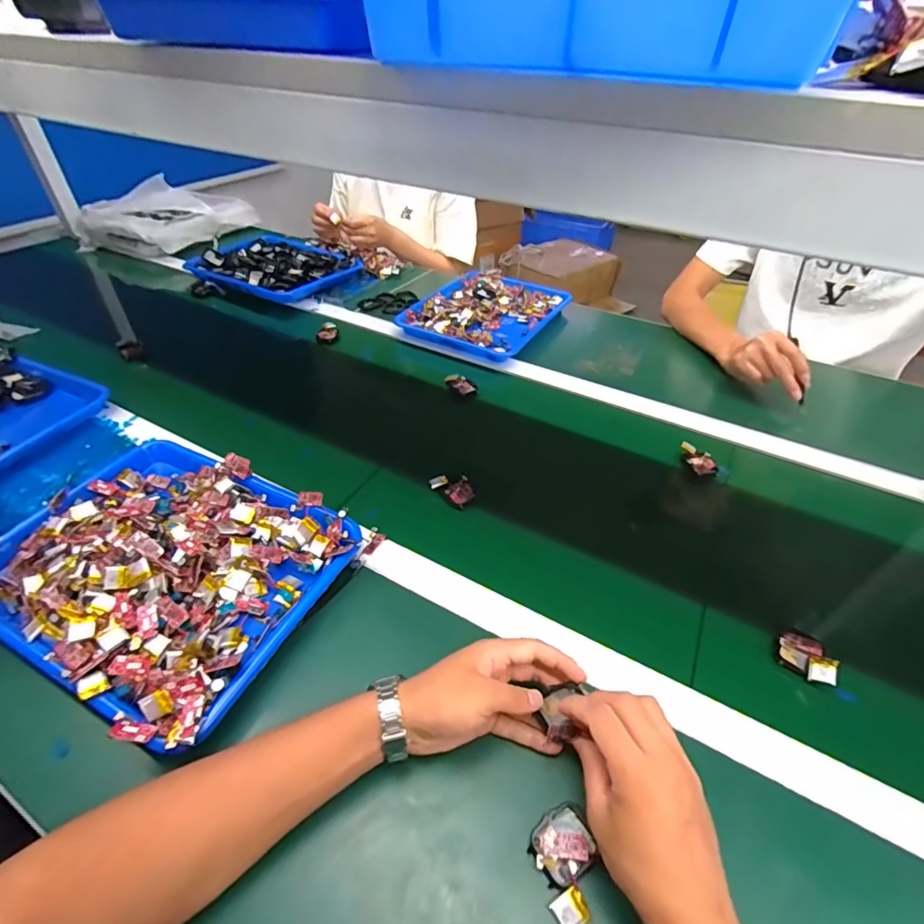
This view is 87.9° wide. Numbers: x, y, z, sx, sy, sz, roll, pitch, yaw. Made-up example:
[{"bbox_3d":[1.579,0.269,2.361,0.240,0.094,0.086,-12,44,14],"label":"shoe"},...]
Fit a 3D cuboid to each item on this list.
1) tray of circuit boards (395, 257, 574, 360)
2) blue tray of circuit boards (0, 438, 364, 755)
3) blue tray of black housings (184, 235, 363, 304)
[{"bbox_3d":[0.059,-0.312,0.967,0.248,0.032,0.334,22,47,20],"label":"tray of circuit boards"},{"bbox_3d":[-0.300,0.093,0.486,0.330,0.057,0.257,21,46,19],"label":"blue tray of circuit boards"},{"bbox_3d":[-0.408,-0.452,1.074,0.341,0.050,0.272,21,46,20],"label":"blue tray of black housings"}]

